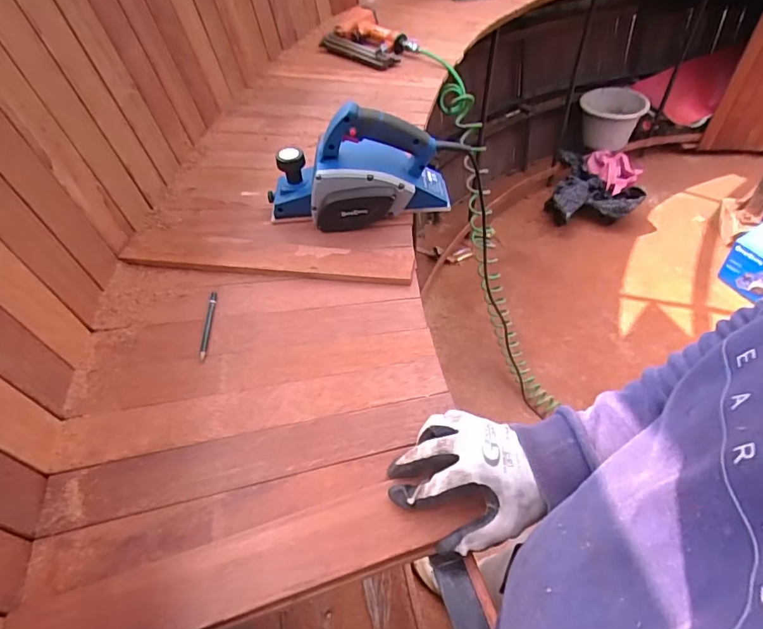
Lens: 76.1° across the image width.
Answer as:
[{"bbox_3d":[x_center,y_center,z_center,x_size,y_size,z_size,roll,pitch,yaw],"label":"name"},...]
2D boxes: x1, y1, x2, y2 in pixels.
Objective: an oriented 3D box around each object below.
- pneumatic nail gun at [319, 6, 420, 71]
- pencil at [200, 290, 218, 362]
[{"bbox_3d":[-0.046,-0.664,1.168,0.159,0.058,0.269,-29,53,-22],"label":"pneumatic nail gun"},{"bbox_3d":[-0.222,0.012,0.623,0.009,0.006,0.111,-4,48,-2],"label":"pencil"}]

